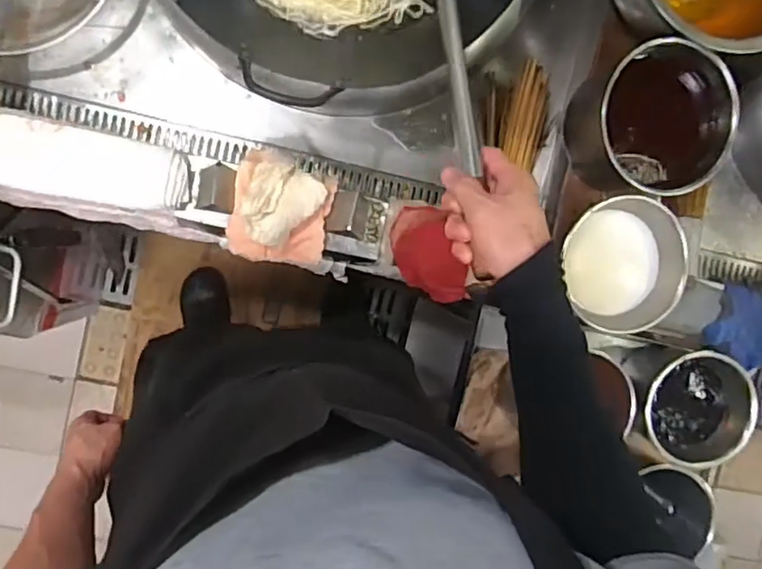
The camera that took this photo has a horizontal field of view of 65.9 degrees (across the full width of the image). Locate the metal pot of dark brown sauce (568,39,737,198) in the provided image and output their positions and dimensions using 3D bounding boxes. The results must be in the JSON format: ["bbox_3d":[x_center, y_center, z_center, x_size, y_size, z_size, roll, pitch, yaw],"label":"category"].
[{"bbox_3d":[0.333,-0.201,0.729,0.166,0.123,0.156,-1,95,-7],"label":"metal pot of dark brown sauce"}]

